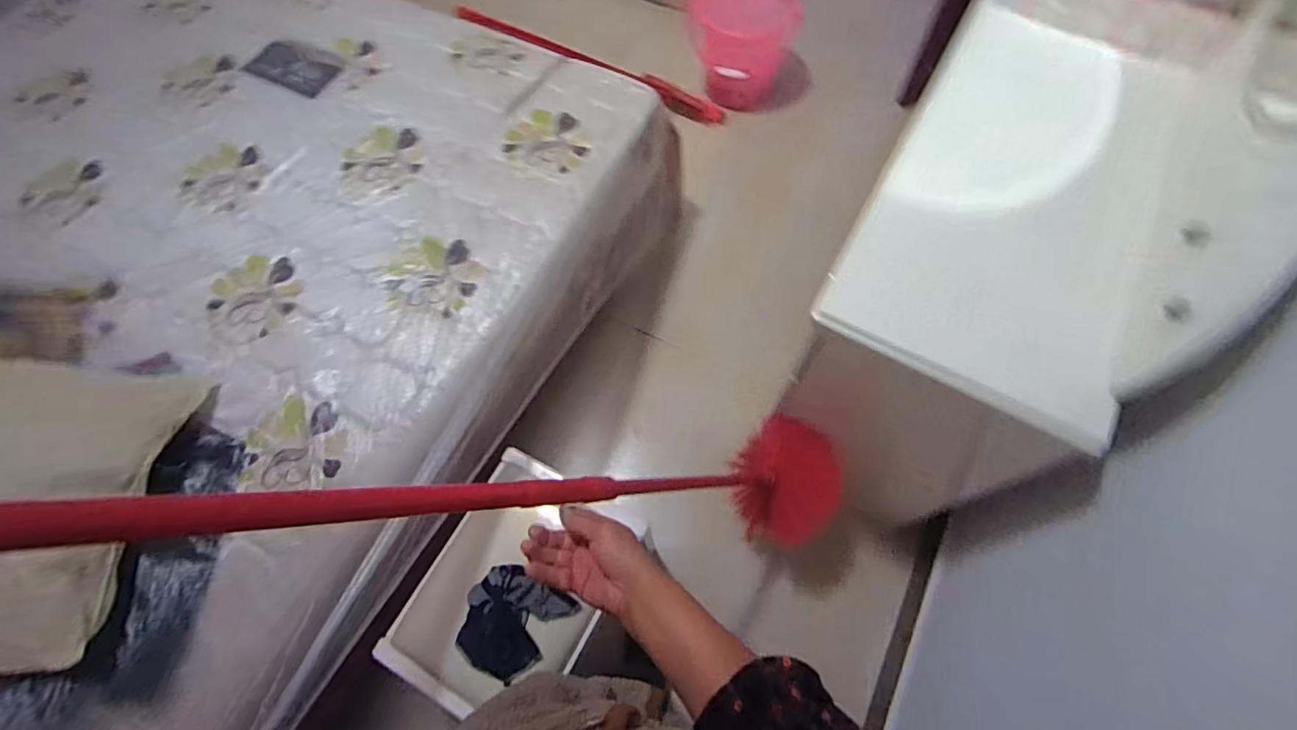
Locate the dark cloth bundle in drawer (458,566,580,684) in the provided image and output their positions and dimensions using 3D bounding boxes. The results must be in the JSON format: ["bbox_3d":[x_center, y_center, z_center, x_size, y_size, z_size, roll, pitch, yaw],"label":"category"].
[{"bbox_3d":[-0.230,0.420,0.927,0.150,0.026,0.168,41,81,3],"label":"dark cloth bundle in drawer"}]

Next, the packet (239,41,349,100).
[{"bbox_3d":[-0.907,-0.775,1.439,0.236,0.022,0.142,25,71,8],"label":"packet"}]

